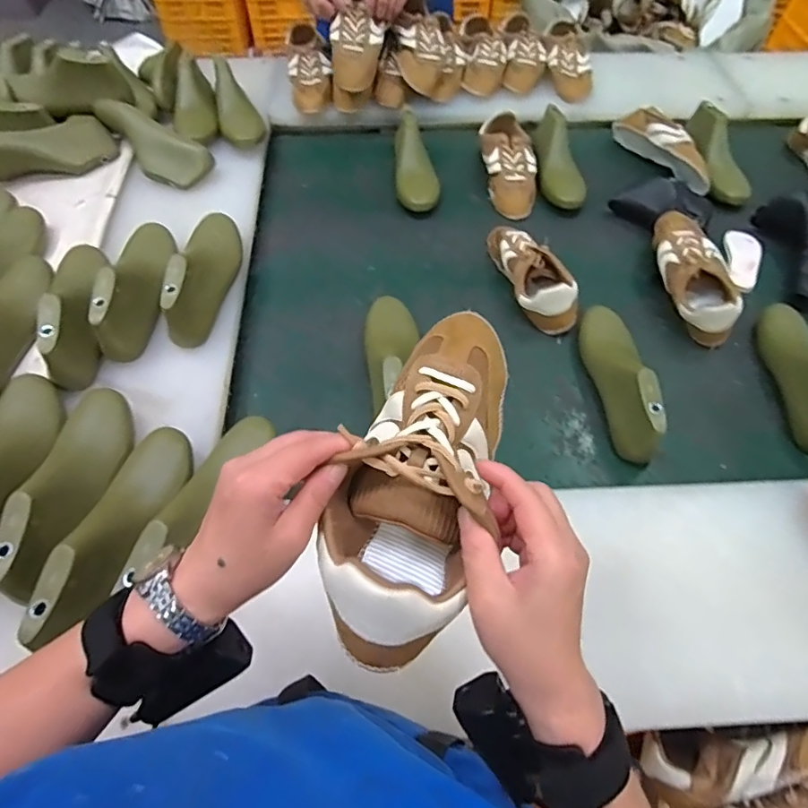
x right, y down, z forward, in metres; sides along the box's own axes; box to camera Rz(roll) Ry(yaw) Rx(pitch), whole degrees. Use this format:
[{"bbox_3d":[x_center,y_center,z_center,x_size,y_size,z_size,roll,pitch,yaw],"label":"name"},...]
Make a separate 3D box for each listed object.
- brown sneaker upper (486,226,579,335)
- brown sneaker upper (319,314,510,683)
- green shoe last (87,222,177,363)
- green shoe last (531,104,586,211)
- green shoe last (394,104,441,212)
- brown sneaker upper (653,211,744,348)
[{"bbox_3d":[0.199,-0.218,0.844,0.083,0.084,0.239,-14,59,-9],"label":"brown sneaker upper"},{"bbox_3d":[0.015,0.034,0.339,0.089,0.075,0.223,17,66,10],"label":"brown sneaker upper"},{"bbox_3d":[-0.385,-0.189,0.747,0.075,0.083,0.254,-8,58,-5],"label":"green shoe last"},{"bbox_3d":[0.301,-0.478,1.004,0.085,0.085,0.238,4,58,2],"label":"green shoe last"},{"bbox_3d":[0.021,-0.472,0.997,0.082,0.080,0.251,-2,58,-1],"label":"green shoe last"},{"bbox_3d":[0.454,-0.210,0.830,0.087,0.083,0.245,-1,58,-1],"label":"brown sneaker upper"}]

